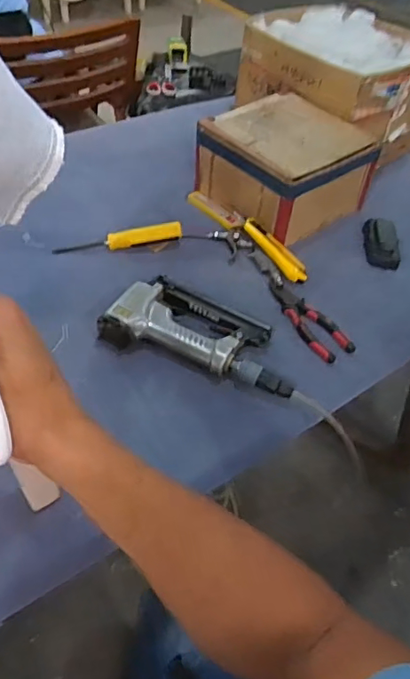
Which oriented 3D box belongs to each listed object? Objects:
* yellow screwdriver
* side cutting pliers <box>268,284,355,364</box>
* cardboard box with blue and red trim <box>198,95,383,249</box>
[{"bbox_3d":[-0.131,-0.156,0.814,0.191,0.030,0.032,-9,49,-15],"label":"yellow screwdriver"},{"bbox_3d":[0.143,-0.030,0.747,0.052,0.019,0.148,-26,62,-25],"label":"side cutting pliers"},{"bbox_3d":[0.134,-0.292,0.900,0.229,0.123,0.220,-29,57,-29],"label":"cardboard box with blue and red trim"}]

